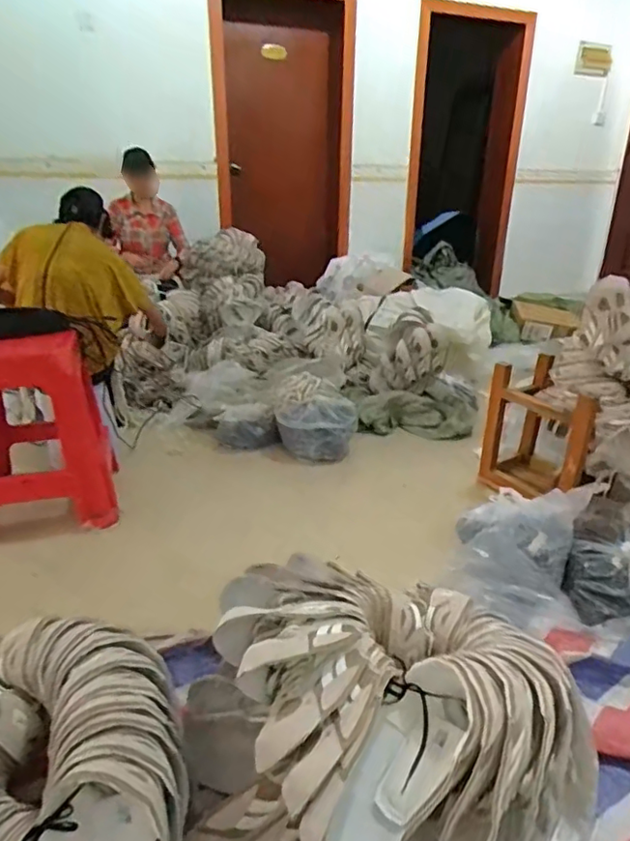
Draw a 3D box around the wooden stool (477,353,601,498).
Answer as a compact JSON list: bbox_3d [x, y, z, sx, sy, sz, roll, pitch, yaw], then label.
[{"bbox_3d":[0.692,0.055,1.649,0.209,0.387,0.327,-12,26,-27],"label":"wooden stool"}]

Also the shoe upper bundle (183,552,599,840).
[{"bbox_3d":[0.090,0.434,0.773,0.524,0.259,0.437,-5,23,-12],"label":"shoe upper bundle"}]

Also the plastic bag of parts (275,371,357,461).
[{"bbox_3d":[0.002,-0.014,1.904,0.282,0.244,0.189,1,23,2],"label":"plastic bag of parts"}]

